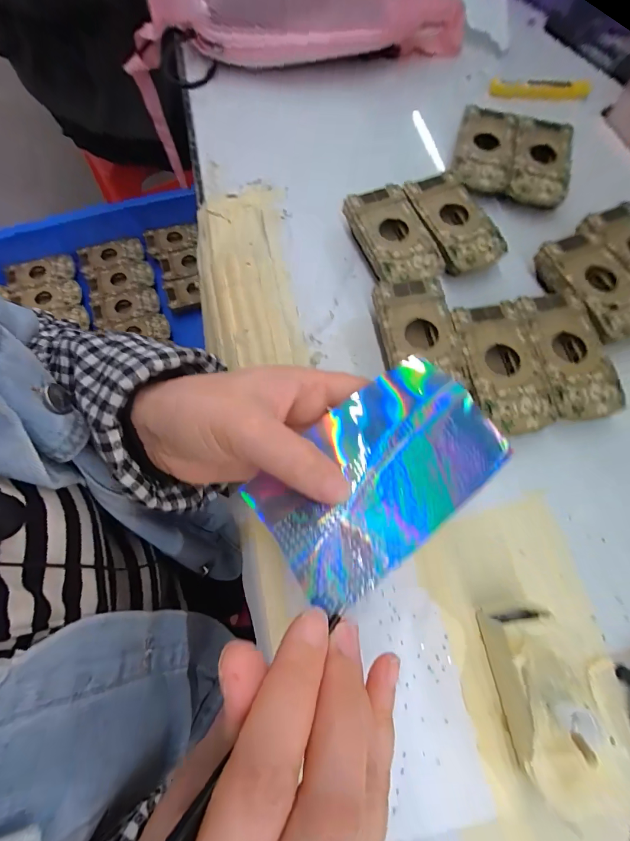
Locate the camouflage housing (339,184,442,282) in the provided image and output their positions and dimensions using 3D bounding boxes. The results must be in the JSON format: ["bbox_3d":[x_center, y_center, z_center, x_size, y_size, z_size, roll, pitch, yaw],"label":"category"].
[{"bbox_3d":[0.064,-0.146,0.285,0.052,0.019,0.094,-20,72,-8],"label":"camouflage housing"}]

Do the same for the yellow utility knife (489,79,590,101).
[{"bbox_3d":[0.241,-0.354,0.374,0.112,0.017,0.013,-5,74,-1],"label":"yellow utility knife"}]

